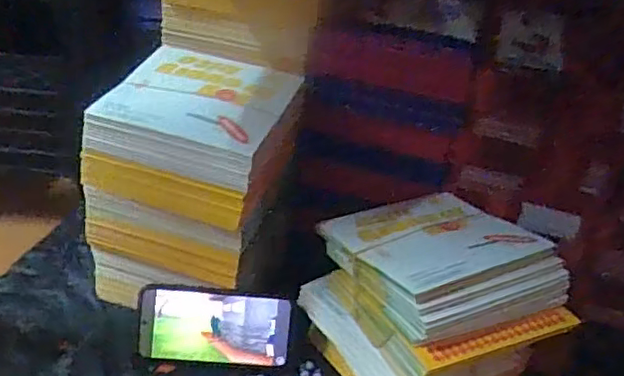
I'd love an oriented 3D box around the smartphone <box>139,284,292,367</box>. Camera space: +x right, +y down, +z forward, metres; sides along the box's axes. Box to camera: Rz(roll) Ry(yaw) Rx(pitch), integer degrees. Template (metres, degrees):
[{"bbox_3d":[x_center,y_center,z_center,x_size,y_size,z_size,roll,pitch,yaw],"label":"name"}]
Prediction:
[{"bbox_3d":[-0.100,0.143,0.644,0.152,0.076,0.008,6,2,-4],"label":"smartphone"}]

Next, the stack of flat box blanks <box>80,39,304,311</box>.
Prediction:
[{"bbox_3d":[-0.125,-0.007,0.691,0.177,0.224,0.167,15,31,14],"label":"stack of flat box blanks"}]

